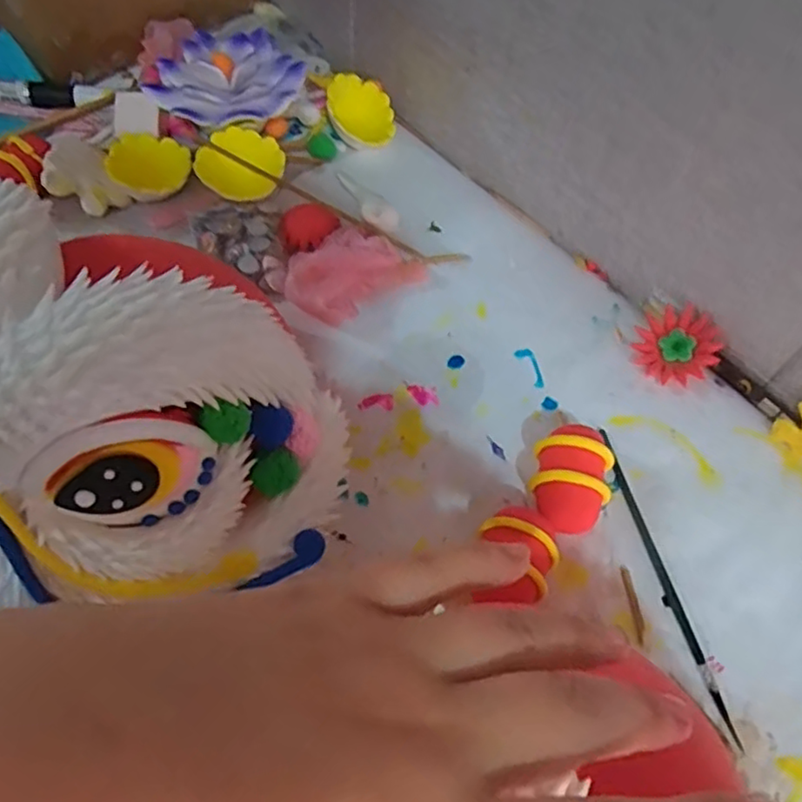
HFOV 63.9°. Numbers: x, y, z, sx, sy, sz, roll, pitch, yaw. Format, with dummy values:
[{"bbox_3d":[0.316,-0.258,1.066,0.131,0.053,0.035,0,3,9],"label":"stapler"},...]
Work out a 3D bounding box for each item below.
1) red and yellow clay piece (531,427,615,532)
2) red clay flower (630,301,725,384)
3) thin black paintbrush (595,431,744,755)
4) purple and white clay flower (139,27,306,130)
[{"bbox_3d":[0.086,0.042,0.331,0.036,0.030,0.052,8,58,2],"label":"red and yellow clay piece"},{"bbox_3d":[0.164,-0.033,0.382,0.046,0.007,0.046,41,90,23],"label":"red clay flower"},{"bbox_3d":[0.130,0.084,0.322,0.007,0.004,0.158,-9,59,-9],"label":"thin black paintbrush"},{"bbox_3d":[-0.123,-0.233,0.458,0.101,0.028,0.082,-35,66,-22],"label":"purple and white clay flower"}]

